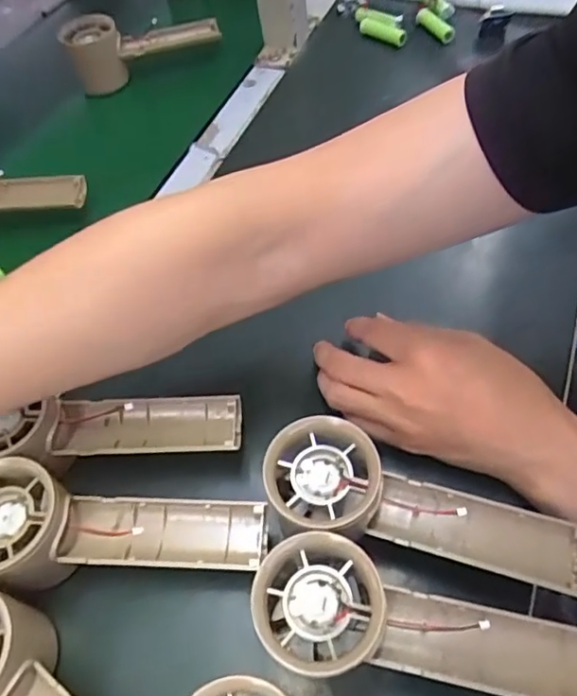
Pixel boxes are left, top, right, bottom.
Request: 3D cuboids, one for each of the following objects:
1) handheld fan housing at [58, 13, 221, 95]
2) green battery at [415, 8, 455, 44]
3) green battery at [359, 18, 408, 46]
[{"bbox_3d":[-0.149,-0.317,0.586,0.152,0.058,0.055,-22,57,-10],"label":"handheld fan housing"},{"bbox_3d":[0.151,-0.334,0.585,0.015,0.015,0.053,-27,58,-14],"label":"green battery"},{"bbox_3d":[0.097,-0.329,0.588,0.053,0.014,0.015,25,61,20],"label":"green battery"}]

